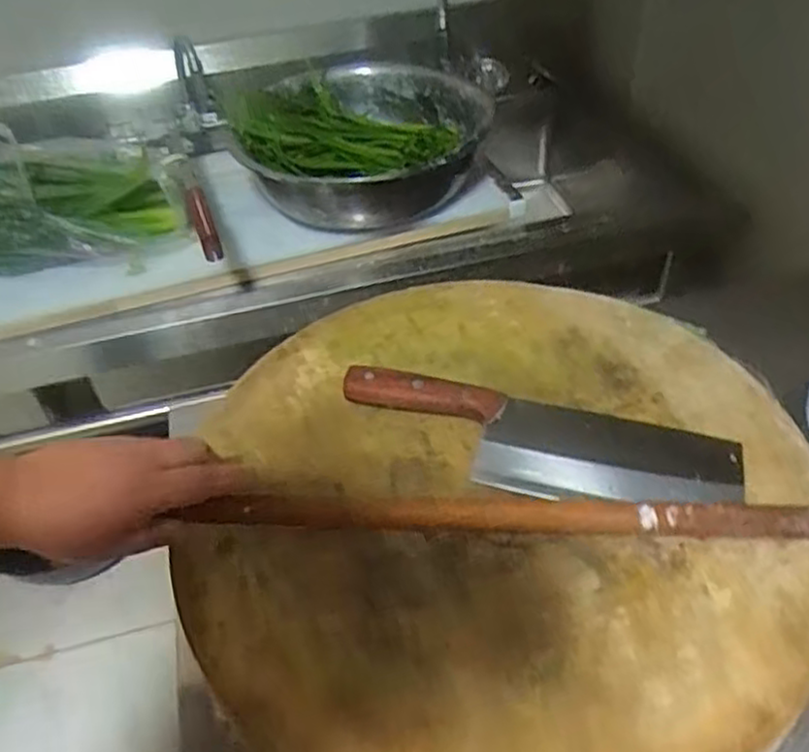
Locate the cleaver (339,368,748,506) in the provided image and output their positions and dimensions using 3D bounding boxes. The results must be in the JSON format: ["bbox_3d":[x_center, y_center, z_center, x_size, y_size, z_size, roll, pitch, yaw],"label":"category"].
[{"bbox_3d":[0.094,0.043,0.555,0.300,0.029,0.095,13,46,17],"label":"cleaver"}]

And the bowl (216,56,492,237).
[{"bbox_3d":[-0.066,-0.340,1.046,0.329,0.109,0.353,-2,44,2],"label":"bowl"}]

